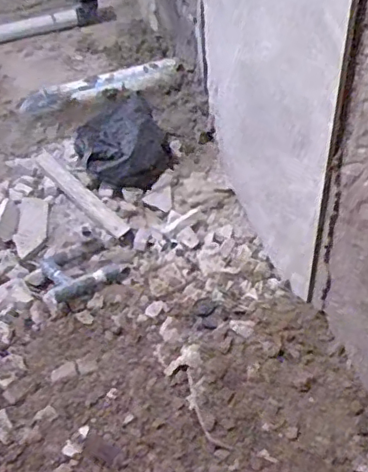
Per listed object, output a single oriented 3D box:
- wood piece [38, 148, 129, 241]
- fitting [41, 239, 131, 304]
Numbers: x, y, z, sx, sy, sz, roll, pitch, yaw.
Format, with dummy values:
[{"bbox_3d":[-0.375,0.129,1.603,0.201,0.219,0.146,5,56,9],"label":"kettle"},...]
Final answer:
[{"bbox_3d":[-0.236,-0.100,1.288,0.041,0.023,0.368,-34,53,-24],"label":"wood piece"},{"bbox_3d":[-0.194,0.061,1.104,0.146,0.031,0.129,-21,48,-14],"label":"fitting"}]

